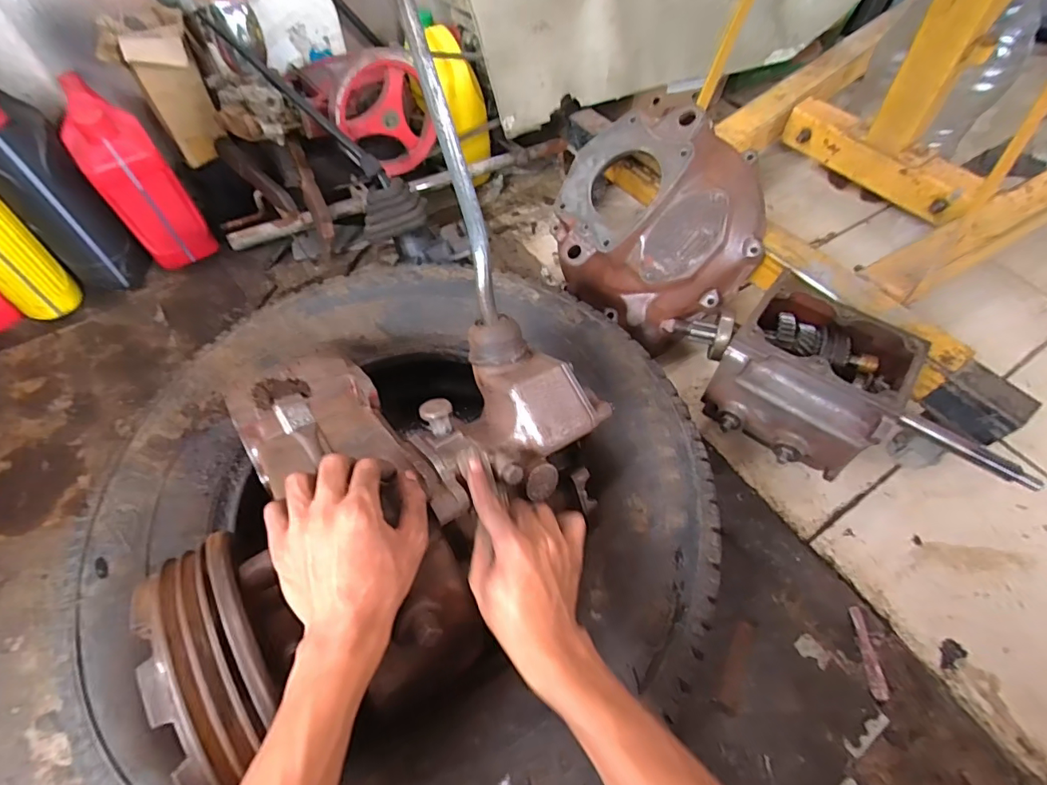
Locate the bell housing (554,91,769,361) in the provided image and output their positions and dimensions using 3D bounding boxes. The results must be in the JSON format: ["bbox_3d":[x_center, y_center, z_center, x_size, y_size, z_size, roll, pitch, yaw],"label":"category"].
[{"bbox_3d":[0.216,-0.264,0.770,0.318,0.312,0.128,14,25,-13],"label":"bell housing"}]

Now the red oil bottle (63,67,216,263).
[{"bbox_3d":[-0.686,-0.367,0.862,0.150,0.281,0.113,39,65,21],"label":"red oil bottle"}]

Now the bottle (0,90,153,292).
[{"bbox_3d":[-0.798,-0.339,0.832,0.127,0.295,0.194,-37,65,-21],"label":"bottle"}]

